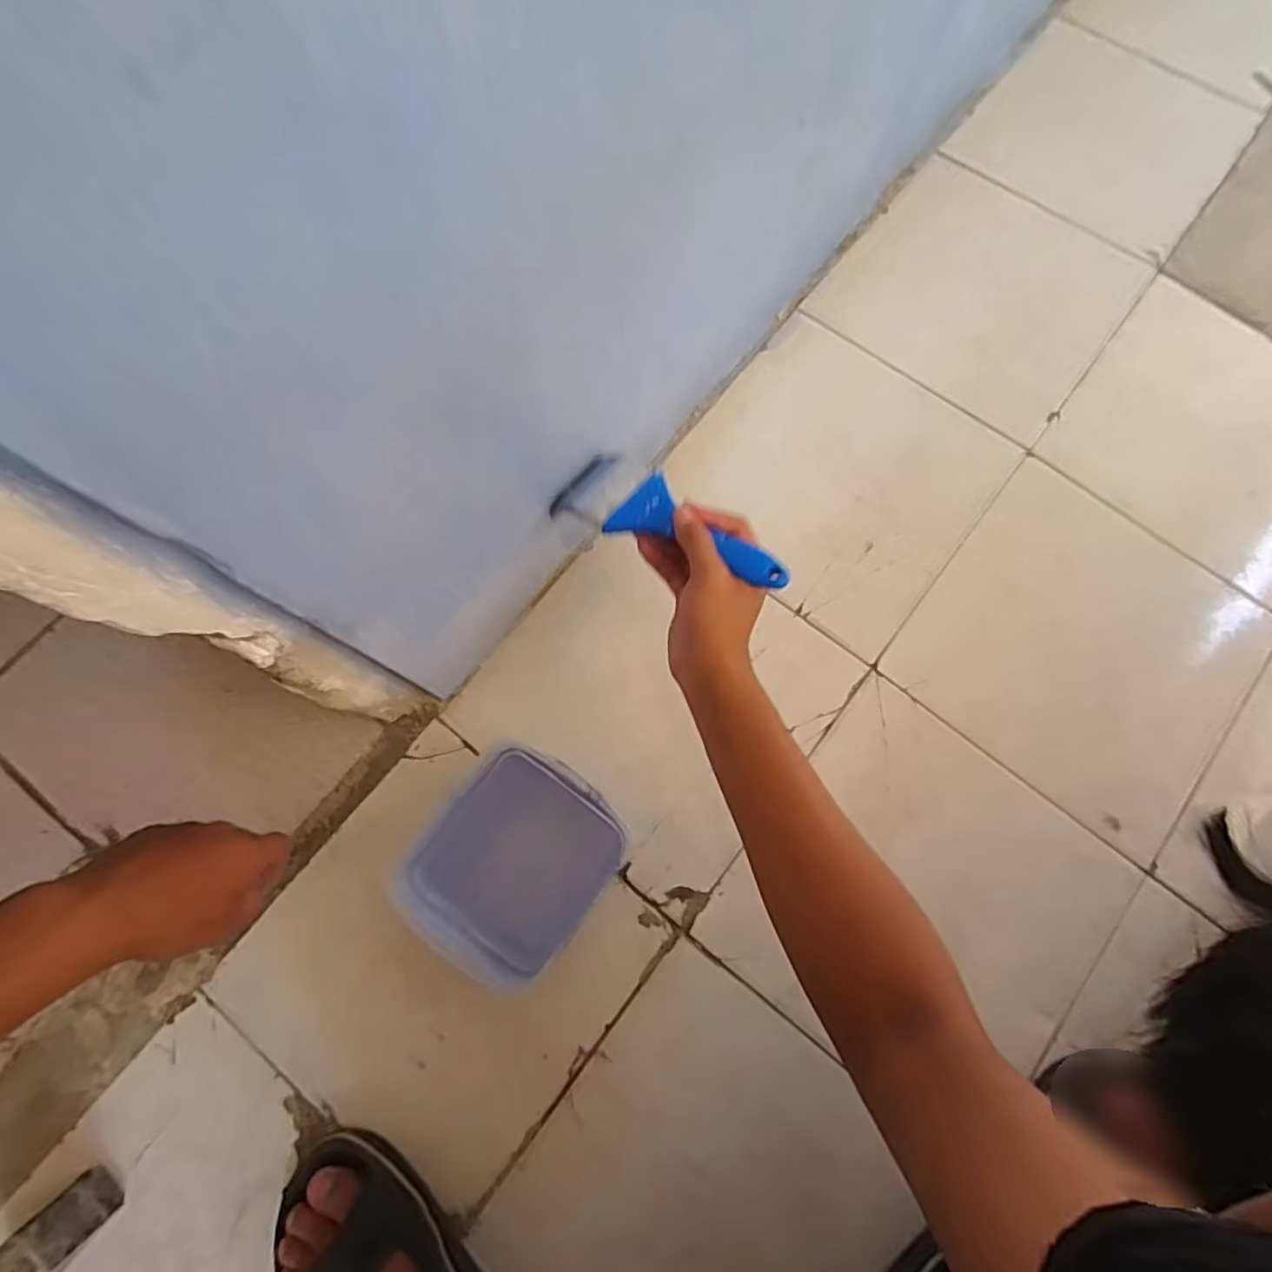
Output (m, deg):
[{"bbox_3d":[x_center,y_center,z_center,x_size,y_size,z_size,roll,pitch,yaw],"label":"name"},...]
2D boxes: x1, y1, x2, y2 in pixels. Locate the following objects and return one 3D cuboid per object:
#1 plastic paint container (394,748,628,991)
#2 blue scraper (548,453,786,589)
[{"bbox_3d":[-0.105,0.198,0.566,0.148,0.042,0.173,35,78,8],"label":"plastic paint container"},{"bbox_3d":[0.028,-0.091,0.506,0.205,0.029,0.070,30,77,23],"label":"blue scraper"}]

